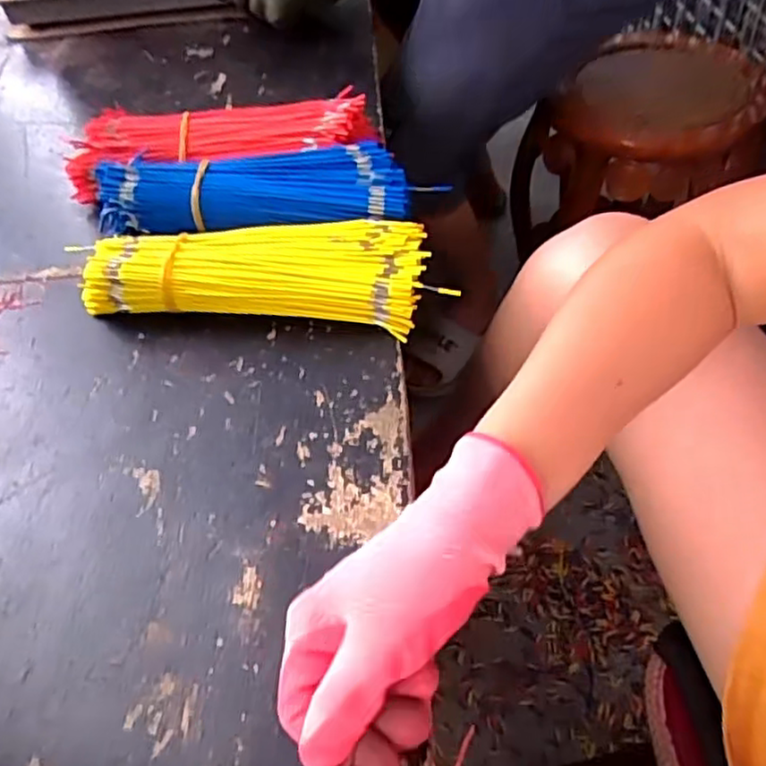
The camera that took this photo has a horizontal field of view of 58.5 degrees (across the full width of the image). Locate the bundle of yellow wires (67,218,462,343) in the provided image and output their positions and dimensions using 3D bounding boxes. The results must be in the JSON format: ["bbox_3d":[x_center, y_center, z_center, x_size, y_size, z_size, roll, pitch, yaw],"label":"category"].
[{"bbox_3d":[-0.084,-0.083,0.505,0.258,0.046,0.086,4,52,8],"label":"bundle of yellow wires"}]

